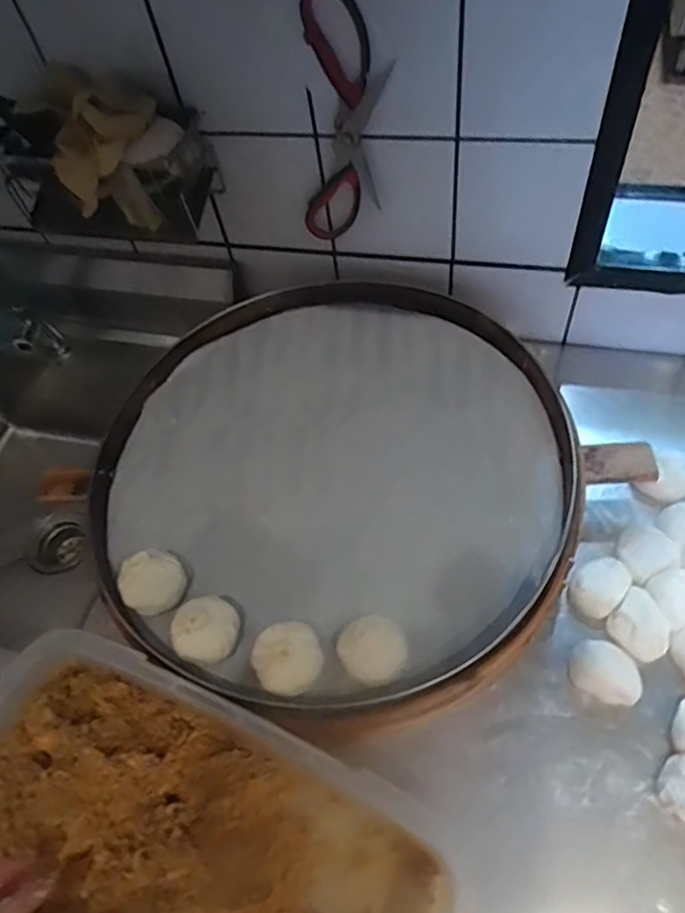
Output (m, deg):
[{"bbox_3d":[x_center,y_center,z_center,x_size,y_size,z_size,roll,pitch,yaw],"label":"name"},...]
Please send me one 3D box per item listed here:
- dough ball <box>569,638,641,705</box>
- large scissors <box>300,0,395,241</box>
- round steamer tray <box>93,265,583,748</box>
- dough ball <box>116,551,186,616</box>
[{"bbox_3d":[0.245,0.202,0.550,0.060,0.032,0.050,13,59,16],"label":"dough ball"},{"bbox_3d":[-0.001,-0.332,0.608,0.093,0.253,0.016,8,58,13],"label":"large scissors"},{"bbox_3d":[-0.010,-0.010,0.639,0.481,0.085,0.491,-4,56,5],"label":"round steamer tray"},{"bbox_3d":[-0.179,0.121,0.562,0.052,0.061,0.059,31,65,25],"label":"dough ball"}]

